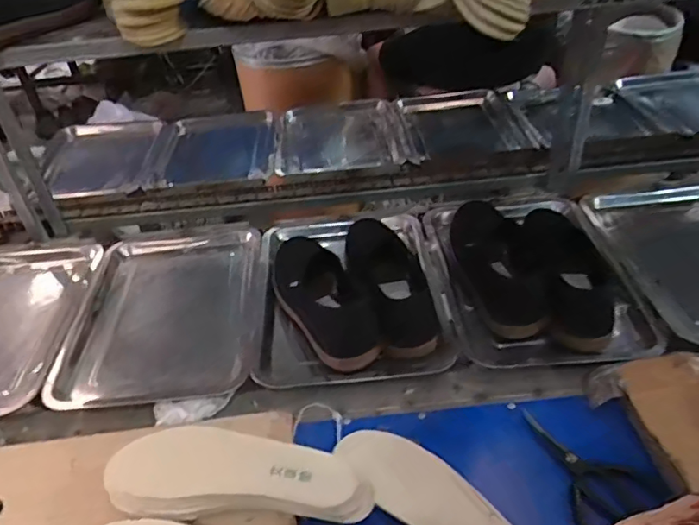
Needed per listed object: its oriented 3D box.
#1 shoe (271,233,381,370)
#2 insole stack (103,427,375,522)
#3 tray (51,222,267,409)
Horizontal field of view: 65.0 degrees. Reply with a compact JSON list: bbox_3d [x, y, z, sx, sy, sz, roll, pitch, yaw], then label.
[{"bbox_3d":[-0.041,0.042,0.752,0.087,0.092,0.277,-17,39,-16],"label":"shoe"},{"bbox_3d":[-0.117,0.226,0.574,0.275,0.046,0.095,1,38,7],"label":"insole stack"},{"bbox_3d":[-0.270,0.065,0.824,0.274,0.030,0.340,-7,37,-4],"label":"tray"}]

